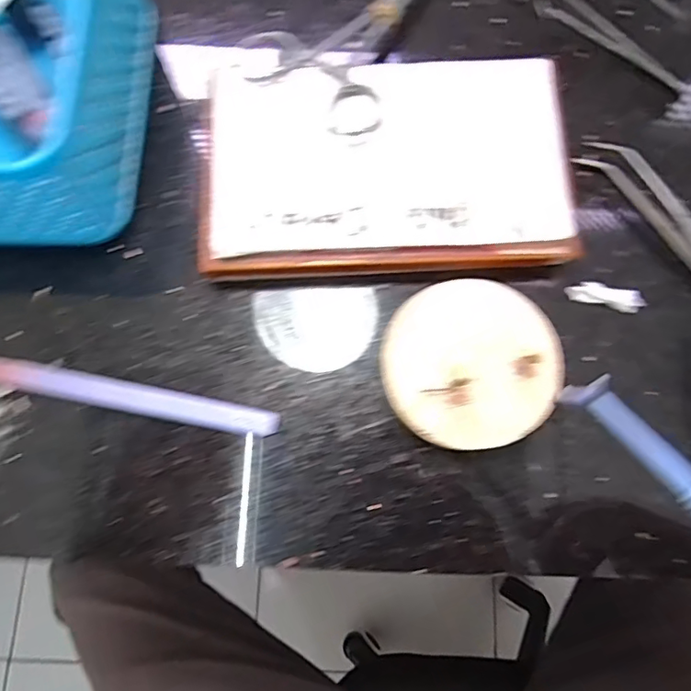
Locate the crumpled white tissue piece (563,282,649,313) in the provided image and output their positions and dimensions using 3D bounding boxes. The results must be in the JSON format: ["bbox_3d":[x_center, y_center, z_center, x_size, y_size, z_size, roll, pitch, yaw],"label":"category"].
[{"bbox_3d":[0.113,-0.021,0.230,0.034,0.004,0.010,8,77,0],"label":"crumpled white tissue piece"}]

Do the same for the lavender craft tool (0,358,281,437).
[{"bbox_3d":[-0.097,0.019,0.217,0.141,0.005,0.011,11,77,1],"label":"lavender craft tool"}]

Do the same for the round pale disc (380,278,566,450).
[{"bbox_3d":[0.050,0.007,0.217,0.069,0.013,0.065,0,80,-1],"label":"round pale disc"}]

